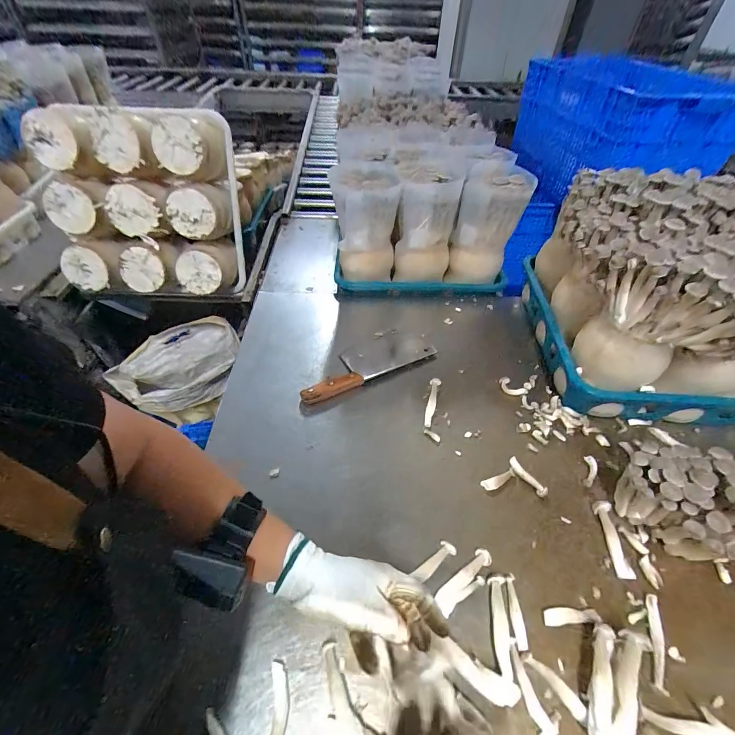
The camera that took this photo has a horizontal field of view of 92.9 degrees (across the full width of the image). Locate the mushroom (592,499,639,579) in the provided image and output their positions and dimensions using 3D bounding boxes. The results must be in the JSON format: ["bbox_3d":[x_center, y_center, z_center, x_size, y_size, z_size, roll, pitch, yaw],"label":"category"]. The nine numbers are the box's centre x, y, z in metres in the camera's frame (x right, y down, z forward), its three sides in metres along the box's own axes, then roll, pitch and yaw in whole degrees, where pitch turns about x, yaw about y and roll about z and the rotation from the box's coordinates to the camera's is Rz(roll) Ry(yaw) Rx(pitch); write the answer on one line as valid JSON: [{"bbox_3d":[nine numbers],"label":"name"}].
[{"bbox_3d":[0.352,0.242,0.498,0.023,0.014,0.102,5,46,3],"label":"mushroom"}]

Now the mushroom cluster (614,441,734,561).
[{"bbox_3d":[0.433,0.187,0.477,0.139,0.127,0.135,10,46,7],"label":"mushroom cluster"}]

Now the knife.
[{"bbox_3d":[-0.005,-0.012,0.714,0.293,0.025,0.095,-24,51,-23],"label":"knife"}]

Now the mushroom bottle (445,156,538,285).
[{"bbox_3d":[0.288,-0.336,0.850,0.137,0.249,0.146,16,49,13],"label":"mushroom bottle"}]

